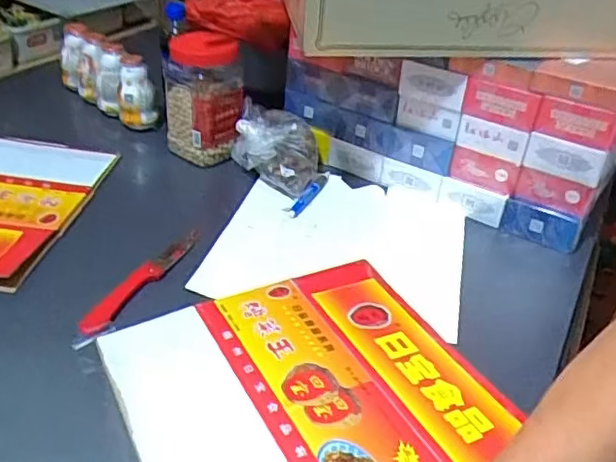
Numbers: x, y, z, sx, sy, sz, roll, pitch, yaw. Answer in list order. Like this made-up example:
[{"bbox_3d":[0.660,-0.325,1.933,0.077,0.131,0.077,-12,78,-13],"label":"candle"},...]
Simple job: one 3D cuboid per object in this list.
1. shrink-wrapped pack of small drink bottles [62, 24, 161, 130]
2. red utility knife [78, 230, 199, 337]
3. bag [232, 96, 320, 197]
[{"bbox_3d":[-0.335,-0.258,1.010,0.059,0.095,0.247,-27,47,-37],"label":"shrink-wrapped pack of small drink bottles"},{"bbox_3d":[-0.176,0.047,0.673,0.033,0.010,0.203,19,38,18],"label":"red utility knife"},{"bbox_3d":[-0.046,-0.118,0.889,0.126,0.074,0.150,1,36,-6],"label":"bag"}]

